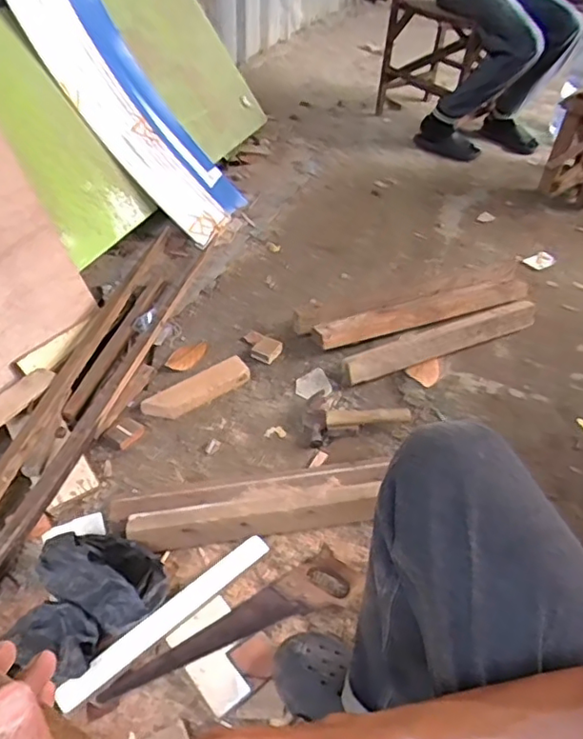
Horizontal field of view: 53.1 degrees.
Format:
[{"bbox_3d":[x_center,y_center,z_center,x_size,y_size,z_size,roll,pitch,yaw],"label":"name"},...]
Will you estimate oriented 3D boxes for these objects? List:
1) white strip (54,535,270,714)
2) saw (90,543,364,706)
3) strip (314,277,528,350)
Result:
[{"bbox_3d":[-0.179,0.368,0.876,0.353,0.014,0.038,-31,66,-30],"label":"white strip"},{"bbox_3d":[-0.084,0.382,0.887,0.413,0.017,0.078,-18,48,-22],"label":"saw"},{"bbox_3d":[0.345,-0.153,1.447,0.647,0.029,0.095,-14,58,-25],"label":"strip"}]

